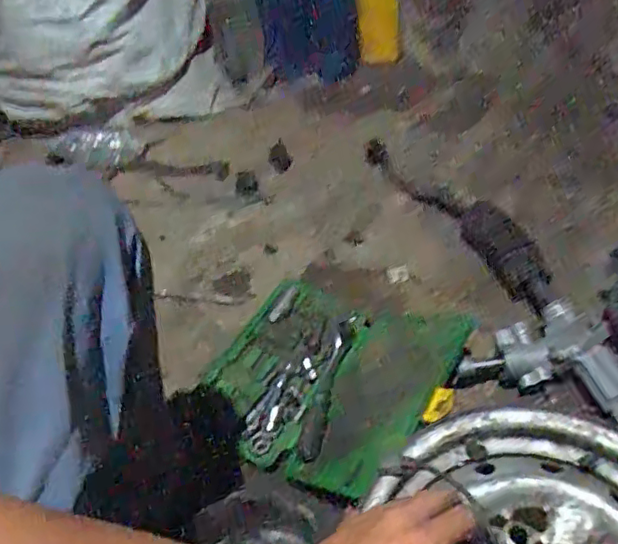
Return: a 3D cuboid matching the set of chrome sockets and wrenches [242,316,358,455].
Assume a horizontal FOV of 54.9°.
[{"bbox_3d":[-0.016,0.143,0.797,0.051,0.042,0.215,30,57,28],"label":"set of chrome sockets and wrenches"}]

